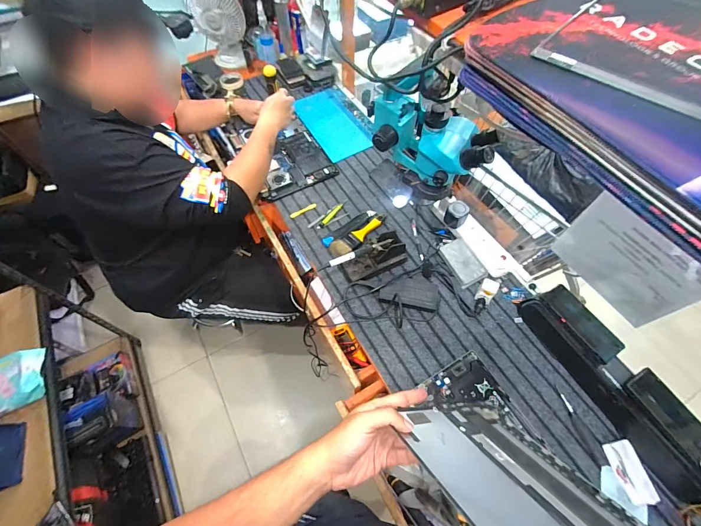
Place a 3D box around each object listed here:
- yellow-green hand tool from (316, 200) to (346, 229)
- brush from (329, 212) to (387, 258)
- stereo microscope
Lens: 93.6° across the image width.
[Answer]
[{"bbox_3d":[-0.051,-0.142,0.946,0.018,0.015,0.126,33,65,18],"label":"yellow-green hand tool"},{"bbox_3d":[0.027,-0.072,0.900,0.194,0.019,0.058,-32,64,-17],"label":"brush"},{"bbox_3d":[0.182,-0.266,0.764,0.280,0.207,0.157,34,66,18],"label":"stereo microscope"}]

